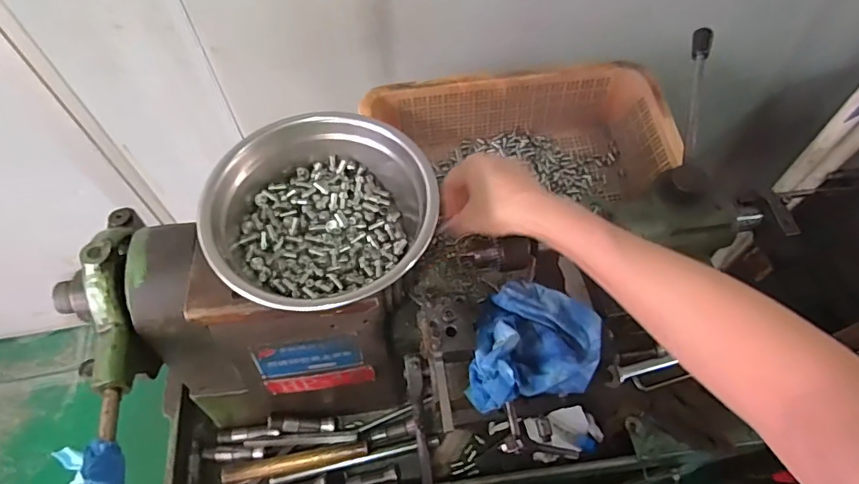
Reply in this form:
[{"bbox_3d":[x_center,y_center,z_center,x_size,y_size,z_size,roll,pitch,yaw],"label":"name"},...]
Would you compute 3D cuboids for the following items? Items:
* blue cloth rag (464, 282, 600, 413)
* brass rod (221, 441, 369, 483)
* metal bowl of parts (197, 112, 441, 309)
[{"bbox_3d":[0.090,0.091,0.436,0.104,0.043,0.116,18,61,10],"label":"blue cloth rag"},{"bbox_3d":[-0.149,0.248,0.584,0.159,0.011,0.018,-10,60,-6],"label":"brass rod"},{"bbox_3d":[-0.088,-0.034,0.400,0.170,0.073,0.144,-26,63,-15],"label":"metal bowl of parts"}]

